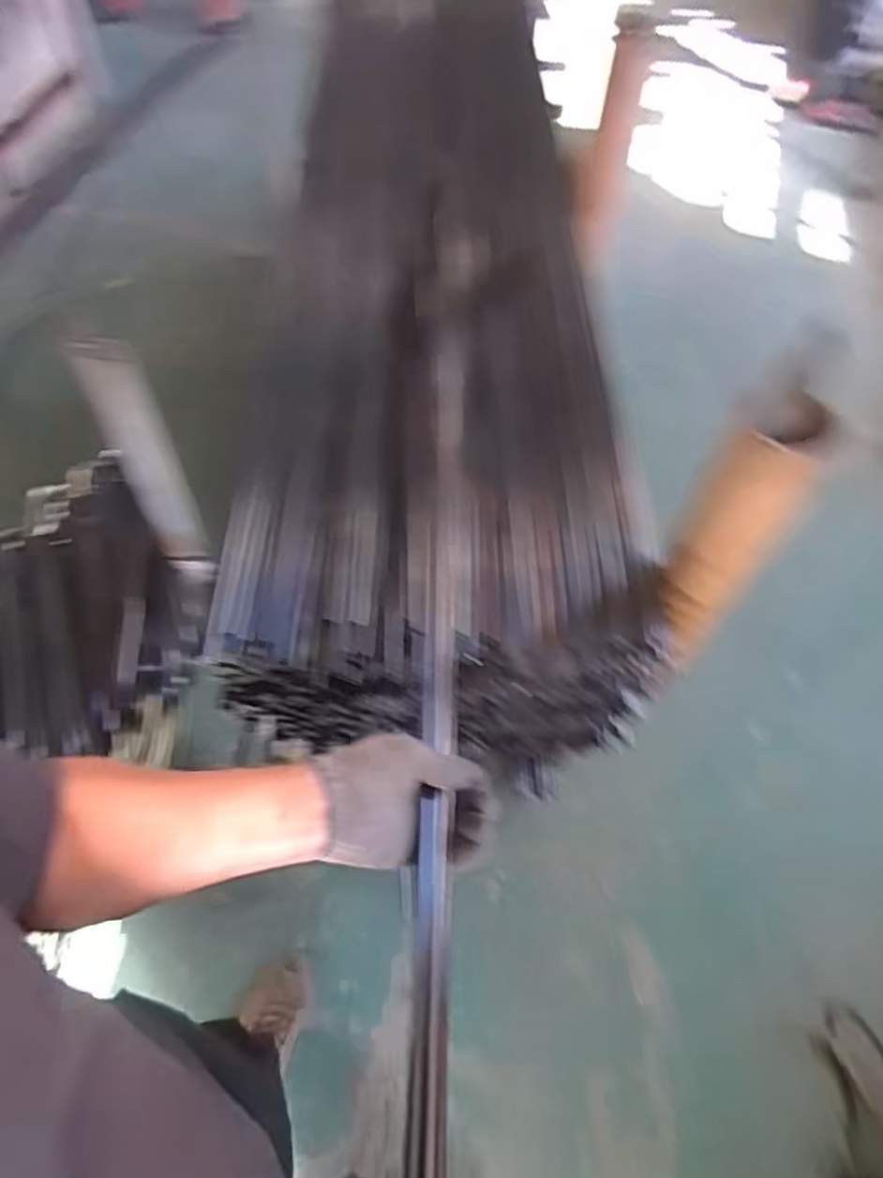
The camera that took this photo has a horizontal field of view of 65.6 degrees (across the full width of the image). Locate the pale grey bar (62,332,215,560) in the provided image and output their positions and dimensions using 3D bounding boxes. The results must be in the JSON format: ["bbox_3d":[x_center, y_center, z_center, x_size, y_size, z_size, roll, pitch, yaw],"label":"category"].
[{"bbox_3d":[-0.278,-0.122,0.650,0.054,0.279,0.034,-19,61,-13],"label":"pale grey bar"}]

